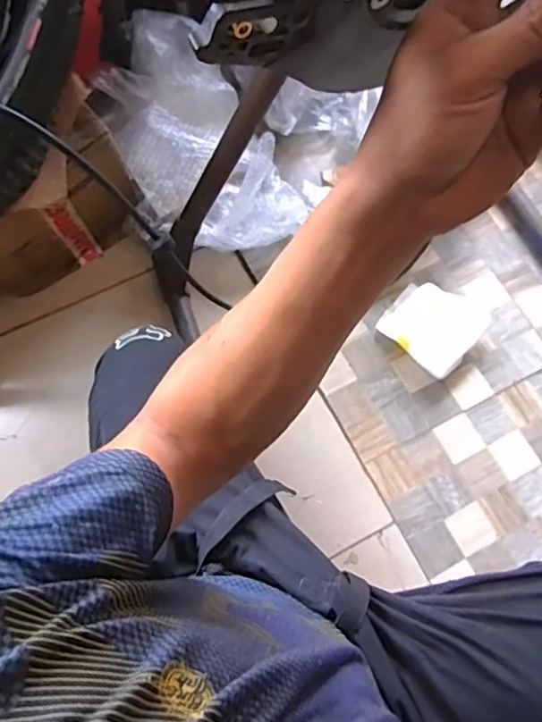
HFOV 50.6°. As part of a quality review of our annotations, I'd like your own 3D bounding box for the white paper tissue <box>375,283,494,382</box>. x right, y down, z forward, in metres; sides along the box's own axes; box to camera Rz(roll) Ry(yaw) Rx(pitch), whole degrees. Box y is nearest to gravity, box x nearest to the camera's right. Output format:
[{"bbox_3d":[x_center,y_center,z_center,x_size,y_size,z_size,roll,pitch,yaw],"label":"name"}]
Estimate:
[{"bbox_3d":[0.283,-0.065,1.003,0.154,0.051,0.153,38,74,11],"label":"white paper tissue"}]

